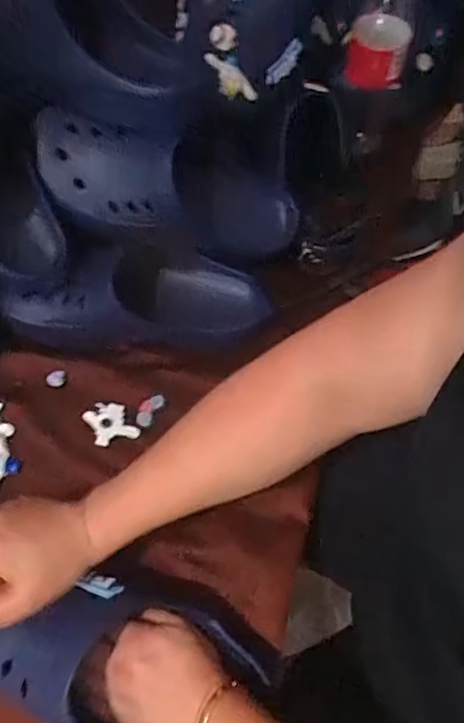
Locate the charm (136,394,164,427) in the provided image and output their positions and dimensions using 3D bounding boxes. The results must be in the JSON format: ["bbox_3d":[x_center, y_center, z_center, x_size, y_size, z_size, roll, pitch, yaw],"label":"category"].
[{"bbox_3d":[-0.085,0.047,0.568,0.019,0.007,0.034,37,69,14],"label":"charm"}]

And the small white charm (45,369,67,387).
[{"bbox_3d":[-0.184,0.017,0.584,0.020,0.004,0.018,-6,65,-4],"label":"small white charm"}]

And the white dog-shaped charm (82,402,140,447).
[{"bbox_3d":[-0.122,0.063,0.563,0.040,0.006,0.050,-30,69,-14],"label":"white dog-shaped charm"}]

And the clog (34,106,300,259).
[{"bbox_3d":[-0.064,-0.176,0.579,0.270,0.083,0.119,12,100,-18],"label":"clog"}]

